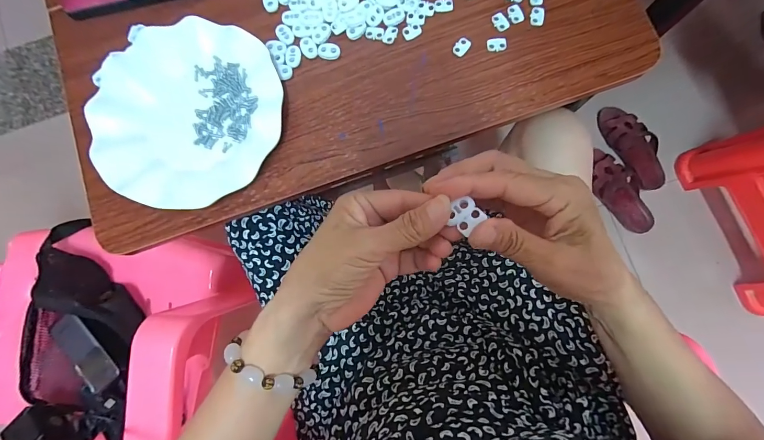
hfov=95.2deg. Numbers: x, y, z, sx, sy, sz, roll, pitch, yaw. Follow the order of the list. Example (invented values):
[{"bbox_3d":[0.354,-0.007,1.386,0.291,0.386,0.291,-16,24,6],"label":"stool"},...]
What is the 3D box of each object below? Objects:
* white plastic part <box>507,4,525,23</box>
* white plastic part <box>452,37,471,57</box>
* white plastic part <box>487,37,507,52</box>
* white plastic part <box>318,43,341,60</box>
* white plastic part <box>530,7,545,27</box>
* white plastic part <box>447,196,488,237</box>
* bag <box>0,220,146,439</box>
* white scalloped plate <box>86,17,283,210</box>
[{"bbox_3d":[0.135,-0.208,0.350,0.013,0.004,0.020,-18,83,1],"label":"white plastic part"},{"bbox_3d":[0.080,-0.174,0.349,0.013,0.004,0.020,40,87,7],"label":"white plastic part"},{"bbox_3d":[0.115,-0.175,0.348,0.019,0.004,0.013,-7,83,2],"label":"white plastic part"},{"bbox_3d":[-0.054,-0.172,0.356,0.022,0.005,0.016,-4,83,2],"label":"white plastic part"},{"bbox_3d":[0.156,-0.204,0.350,0.013,0.004,0.019,7,84,4],"label":"white plastic part"},{"bbox_3d":[0.053,-0.004,0.221,0.020,0.004,0.021,-40,83,-2],"label":"white plastic part"},{"bbox_3d":[-0.478,0.189,0.546,0.157,0.088,0.322,9,84,4],"label":"bag"},{"bbox_3d":[-0.193,-0.104,0.344,0.185,0.021,0.179,0,83,3],"label":"white scalloped plate"}]

